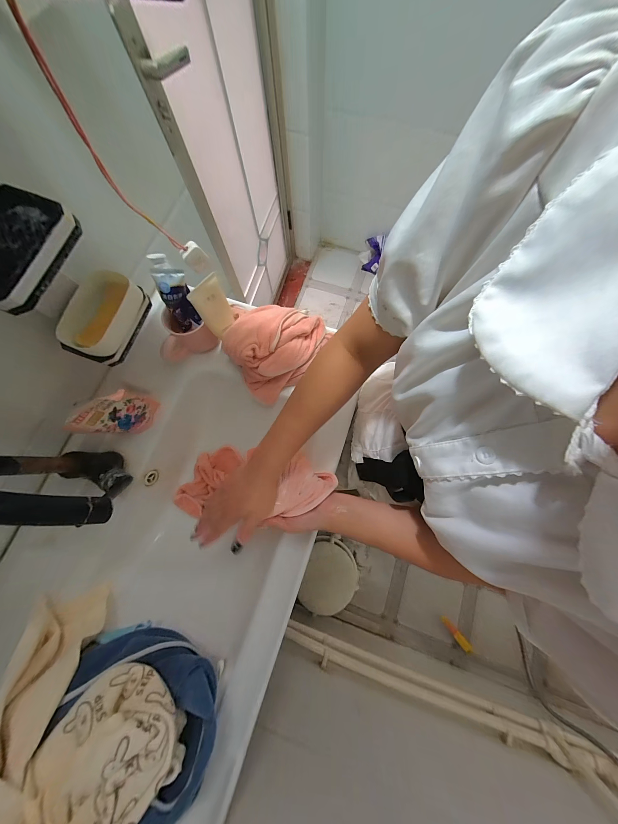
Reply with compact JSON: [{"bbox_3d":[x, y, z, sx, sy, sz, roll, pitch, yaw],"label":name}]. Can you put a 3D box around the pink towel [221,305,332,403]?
[{"bbox_3d":[-0.081,-0.122,0.512,0.186,0.108,0.173,18,76,6],"label":"pink towel"}]

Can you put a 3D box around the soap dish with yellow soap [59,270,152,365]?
[{"bbox_3d":[-0.305,-0.140,0.396,0.081,0.055,0.129,14,76,5],"label":"soap dish with yellow soap"}]

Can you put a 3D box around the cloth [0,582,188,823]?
[{"bbox_3d":[-0.292,0.377,0.339,0.282,0.179,0.135,23,77,8],"label":"cloth"}]

